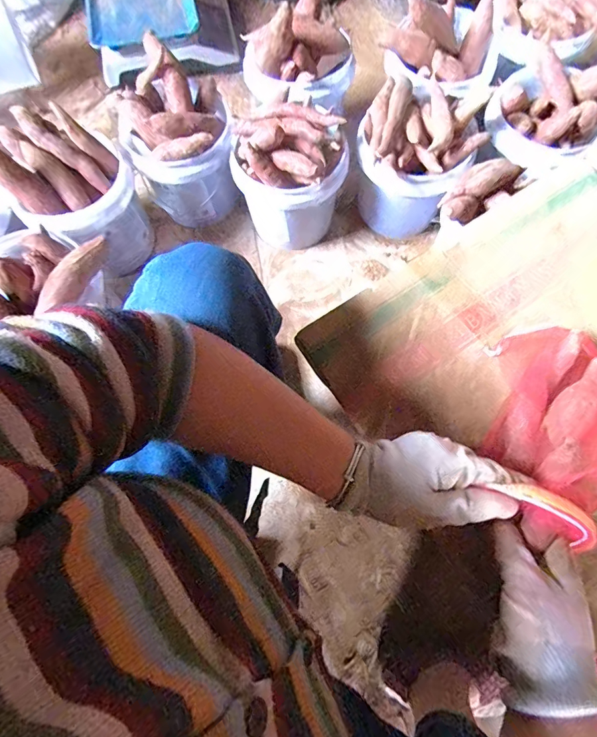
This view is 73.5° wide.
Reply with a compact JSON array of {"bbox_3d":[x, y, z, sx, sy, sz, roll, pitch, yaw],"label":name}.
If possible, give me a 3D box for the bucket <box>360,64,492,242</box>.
[{"bbox_3d":[0.220,-0.392,0.774,0.212,0.220,0.221,0,73,1],"label":"bucket"}]

